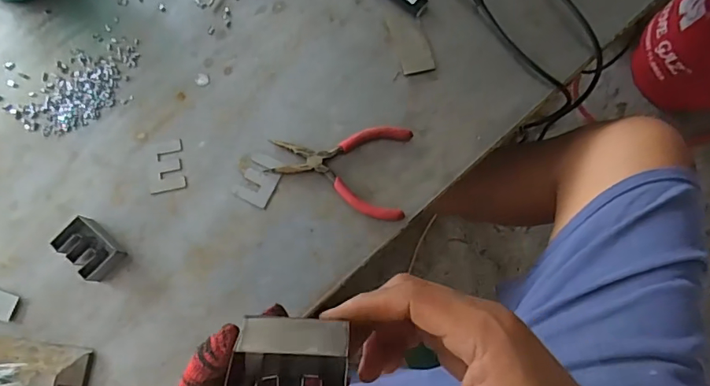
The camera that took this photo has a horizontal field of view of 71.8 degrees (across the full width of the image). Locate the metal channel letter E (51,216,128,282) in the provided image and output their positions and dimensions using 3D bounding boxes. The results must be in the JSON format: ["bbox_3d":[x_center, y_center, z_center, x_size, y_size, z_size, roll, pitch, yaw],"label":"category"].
[{"bbox_3d":[-0.259,0.055,0.478,0.053,0.026,0.037,43,80,7],"label":"metal channel letter E"}]

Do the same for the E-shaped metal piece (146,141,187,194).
[{"bbox_3d":[-0.199,-0.028,0.516,0.036,0.004,0.055,-10,78,-4],"label":"E-shaped metal piece"}]

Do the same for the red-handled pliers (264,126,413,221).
[{"bbox_3d":[-0.016,-0.028,0.512,0.141,0.009,0.097,8,77,0],"label":"red-handled pliers"}]

